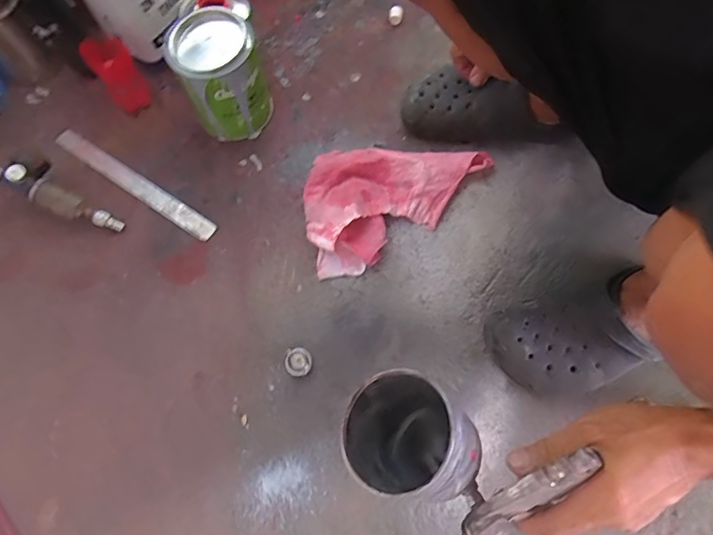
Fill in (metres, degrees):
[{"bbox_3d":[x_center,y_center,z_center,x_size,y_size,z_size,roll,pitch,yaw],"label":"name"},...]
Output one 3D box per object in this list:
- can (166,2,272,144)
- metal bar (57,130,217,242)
[{"bbox_3d":[-0.179,-0.254,0.628,0.103,0.137,0.107,-1,70,2],"label":"can"},{"bbox_3d":[-0.310,-0.117,0.649,0.278,0.012,0.029,32,74,13],"label":"metal bar"}]

